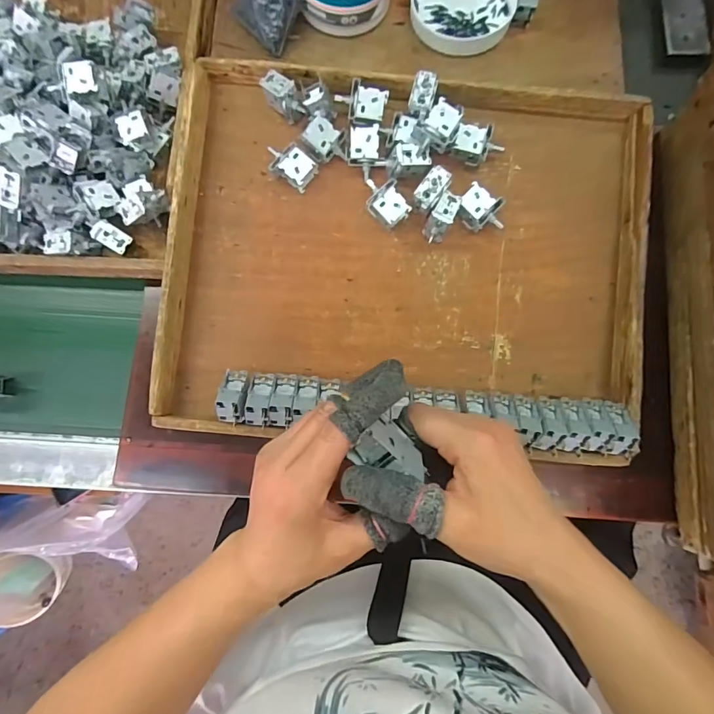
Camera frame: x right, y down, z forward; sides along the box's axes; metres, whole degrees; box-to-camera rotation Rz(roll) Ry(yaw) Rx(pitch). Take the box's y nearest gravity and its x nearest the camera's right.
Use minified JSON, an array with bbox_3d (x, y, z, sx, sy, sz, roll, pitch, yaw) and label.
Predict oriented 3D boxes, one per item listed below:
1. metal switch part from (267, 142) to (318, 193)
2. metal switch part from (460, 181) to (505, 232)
[{"bbox_3d":[-0.074,-0.210,0.470,0.054,0.028,0.035,38,83,5],"label":"metal switch part"},{"bbox_3d":[0.137,-0.158,0.470,0.051,0.029,0.039,33,82,4],"label":"metal switch part"}]

